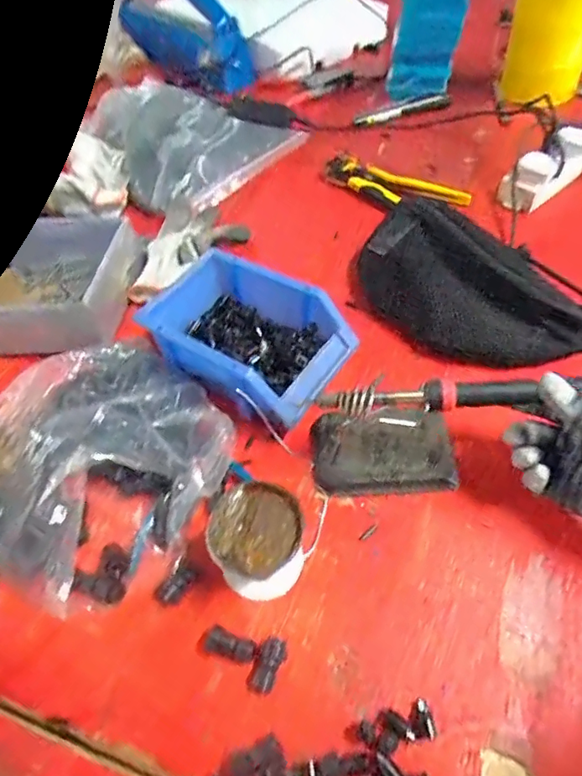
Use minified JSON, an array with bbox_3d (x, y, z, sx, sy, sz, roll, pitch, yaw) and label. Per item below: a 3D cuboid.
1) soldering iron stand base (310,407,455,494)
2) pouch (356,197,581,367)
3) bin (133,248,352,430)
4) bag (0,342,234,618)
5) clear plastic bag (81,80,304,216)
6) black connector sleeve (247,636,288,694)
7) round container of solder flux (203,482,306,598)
[{"bbox_3d":[0.080,0.056,0.449,0.119,0.018,0.075,-3,53,3],"label":"soldering iron stand base"},{"bbox_3d":[0.184,-0.108,0.517,0.239,0.091,0.134,11,55,13],"label":"pouch"},{"bbox_3d":[-0.039,-0.046,0.495,0.176,0.078,0.124,25,59,22],"label":"bin"},{"bbox_3d":[-0.178,0.047,0.432,0.223,0.099,0.221,28,60,23],"label":"bag"},{"bbox_3d":[-0.162,-0.381,0.762,0.244,0.075,0.262,27,60,23],"label":"clear plastic bag"},{"bbox_3d":[-0.016,0.196,0.358,0.018,0.018,0.036,23,59,21],"label":"black connector sleeve"},{"bbox_3d":[-0.024,0.115,0.381,0.067,0.070,0.063,-2,53,3],"label":"round container of solder flux"}]

